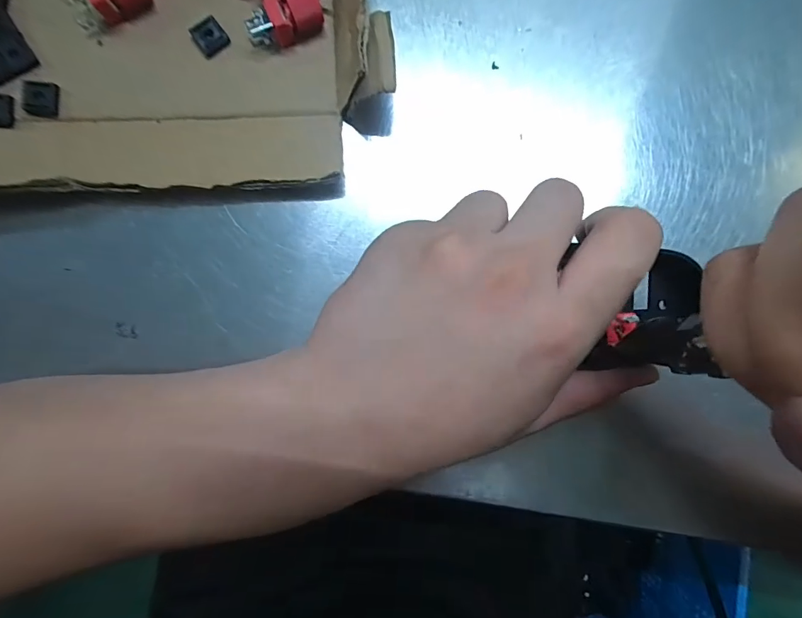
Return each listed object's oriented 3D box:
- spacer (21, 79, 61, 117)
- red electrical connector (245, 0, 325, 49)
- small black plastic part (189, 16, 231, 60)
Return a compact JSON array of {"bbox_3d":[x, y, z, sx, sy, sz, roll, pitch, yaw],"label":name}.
[{"bbox_3d":[-0.159,-0.093,0.183,0.014,0.004,0.015,5,90,-2],"label":"spacer"},{"bbox_3d":[-0.052,-0.128,0.185,0.035,0.013,0.016,-14,90,10],"label":"red electrical connector"},{"bbox_3d":[-0.087,-0.124,0.189,0.014,0.005,0.013,-38,91,-2],"label":"small black plastic part"}]

